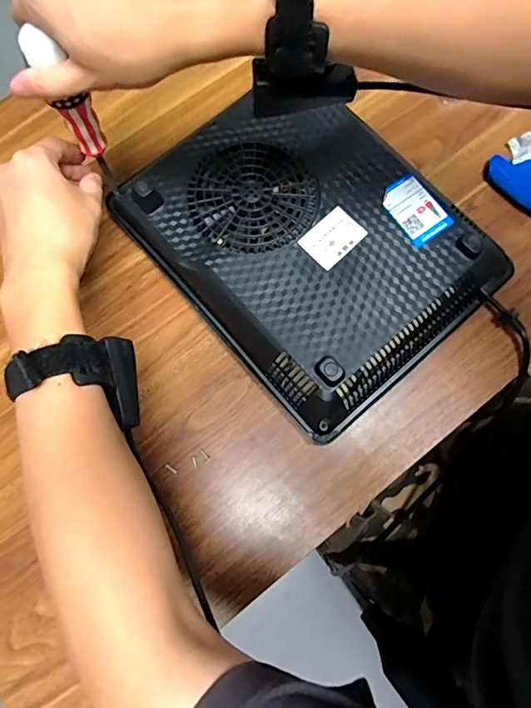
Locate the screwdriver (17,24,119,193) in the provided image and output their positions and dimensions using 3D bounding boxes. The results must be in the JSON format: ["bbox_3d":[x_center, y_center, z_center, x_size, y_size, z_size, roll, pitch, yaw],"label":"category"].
[{"bbox_3d":[-0.146,-0.181,0.384,0.030,0.179,0.022,25,80,5],"label":"screwdriver"}]

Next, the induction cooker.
[{"bbox_3d":[0.039,-0.115,0.460,0.246,0.051,0.319,-40,79,-10],"label":"induction cooker"}]

